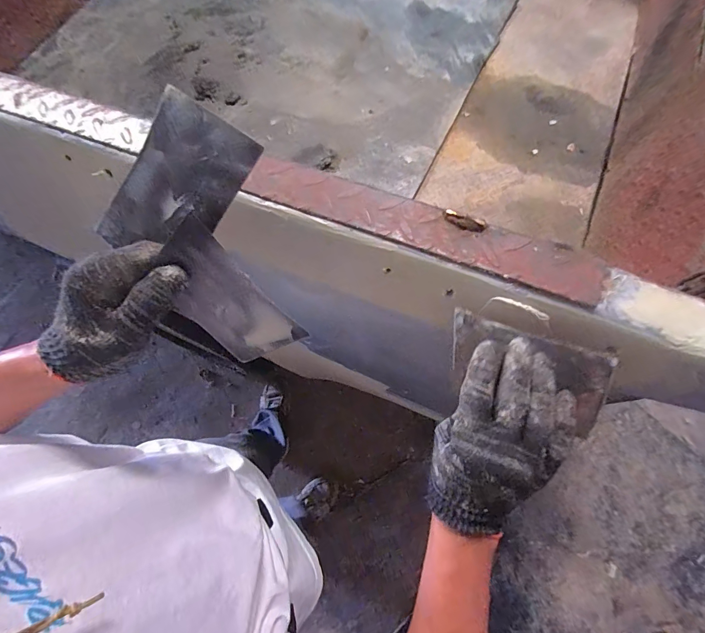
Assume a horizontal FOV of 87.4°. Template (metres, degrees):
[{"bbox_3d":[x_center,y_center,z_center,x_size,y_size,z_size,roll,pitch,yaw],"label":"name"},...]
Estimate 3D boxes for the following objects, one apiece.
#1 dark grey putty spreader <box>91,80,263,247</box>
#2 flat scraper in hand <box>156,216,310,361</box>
[{"bbox_3d":[-0.121,-0.090,0.260,0.066,0.005,0.109,29,98,-23],"label":"dark grey putty spreader"},{"bbox_3d":[-0.098,-0.009,0.283,0.064,0.124,0.004,-27,40,15],"label":"flat scraper in hand"}]

